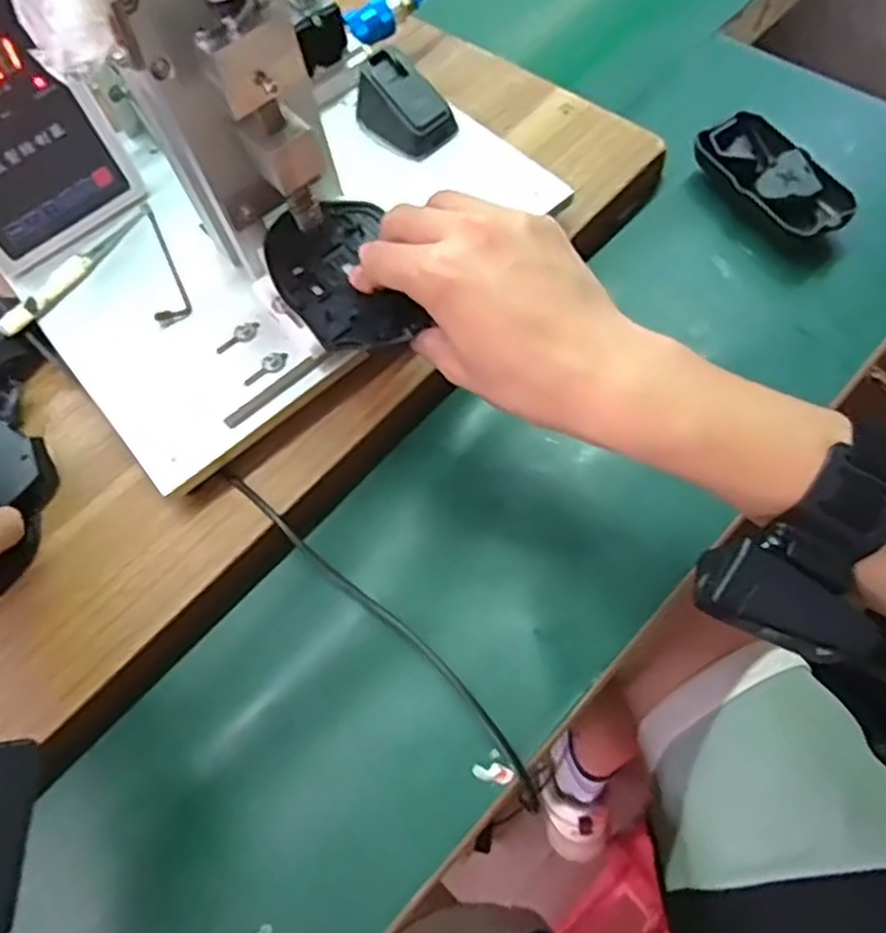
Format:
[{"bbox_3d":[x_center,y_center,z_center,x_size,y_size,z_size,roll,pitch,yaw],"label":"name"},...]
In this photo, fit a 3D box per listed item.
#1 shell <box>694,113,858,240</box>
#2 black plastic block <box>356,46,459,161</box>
[{"bbox_3d":[0.215,-0.187,0.499,0.056,0.028,0.108,-30,65,-8],"label":"shell"},{"bbox_3d":[-0.026,-0.237,0.497,0.066,0.039,0.044,35,73,21],"label":"black plastic block"}]

